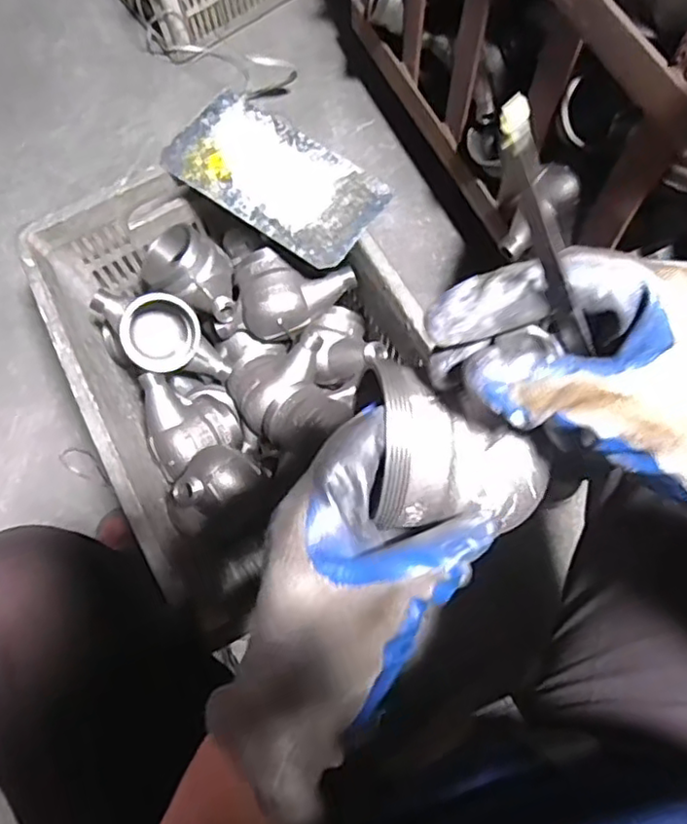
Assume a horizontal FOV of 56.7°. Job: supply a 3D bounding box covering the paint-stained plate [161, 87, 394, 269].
[{"bbox_3d":[-0.074,-0.253,0.680,0.239,0.007,0.123,36,77,13],"label":"paint-stained plate"}]

